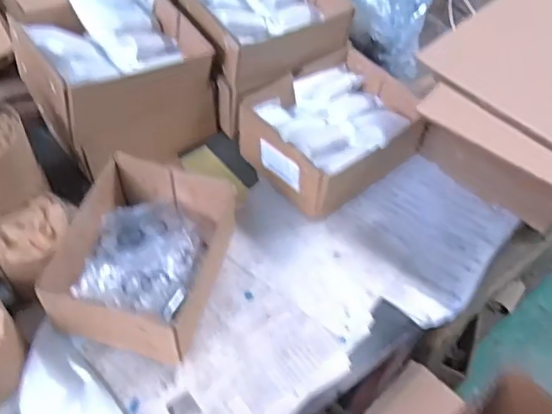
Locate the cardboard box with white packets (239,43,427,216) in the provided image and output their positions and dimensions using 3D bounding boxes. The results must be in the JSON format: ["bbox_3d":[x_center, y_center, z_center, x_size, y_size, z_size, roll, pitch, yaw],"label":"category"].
[{"bbox_3d":[0.073,-0.098,0.752,0.198,0.084,0.162,-33,63,-24],"label":"cardboard box with white packets"}]

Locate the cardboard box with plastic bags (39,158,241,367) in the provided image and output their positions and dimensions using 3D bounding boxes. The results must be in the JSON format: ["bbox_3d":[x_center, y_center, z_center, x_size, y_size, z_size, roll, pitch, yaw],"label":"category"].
[{"bbox_3d":[-0.135,0.057,0.633,0.163,0.086,0.196,14,55,6],"label":"cardboard box with plastic bags"}]

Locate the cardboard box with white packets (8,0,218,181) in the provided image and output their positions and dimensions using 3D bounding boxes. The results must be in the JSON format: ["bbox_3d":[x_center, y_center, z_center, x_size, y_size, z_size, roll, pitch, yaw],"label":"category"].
[{"bbox_3d":[-0.192,-0.161,0.730,0.195,0.158,0.155,-30,61,-23],"label":"cardboard box with white packets"}]

